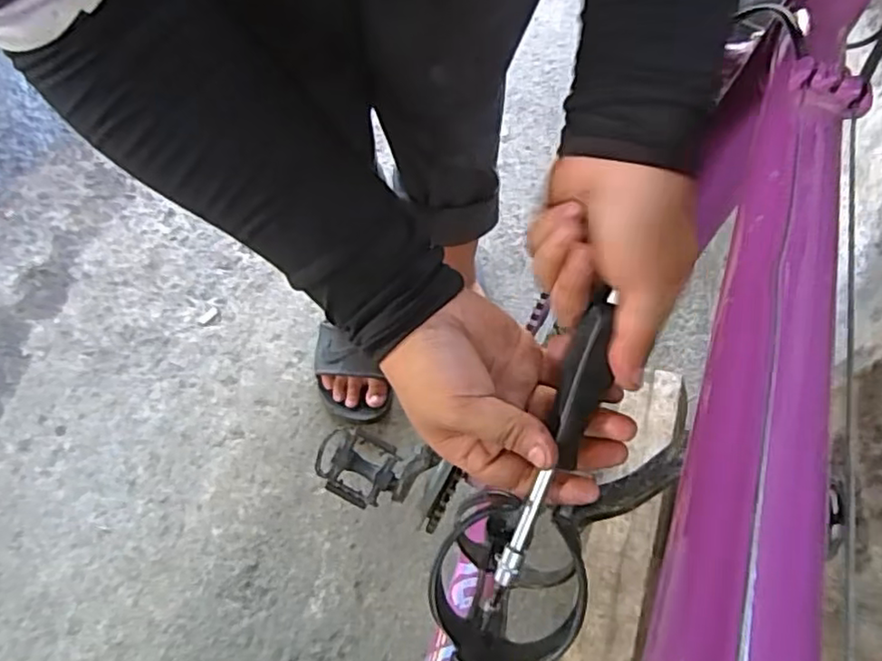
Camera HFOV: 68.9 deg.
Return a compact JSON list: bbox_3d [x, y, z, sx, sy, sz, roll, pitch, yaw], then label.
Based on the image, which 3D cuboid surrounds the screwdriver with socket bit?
[{"bbox_3d":[0.060,0.057,0.325,0.021,0.021,0.152,19,99,9],"label":"screwdriver with socket bit"}]

